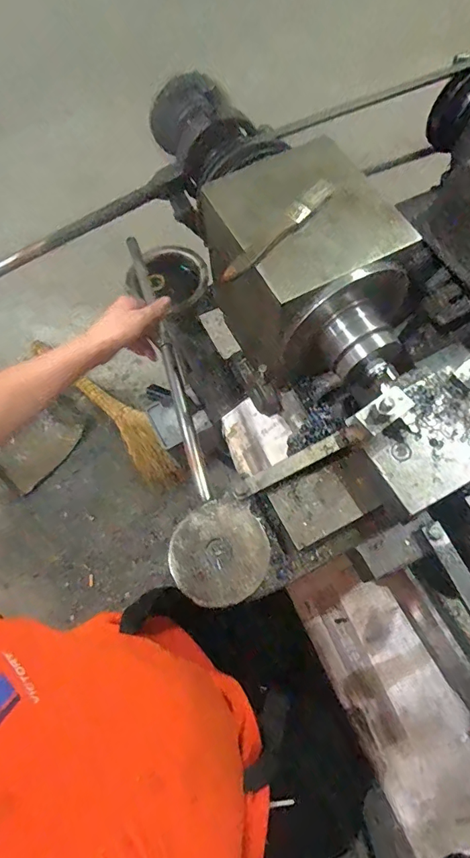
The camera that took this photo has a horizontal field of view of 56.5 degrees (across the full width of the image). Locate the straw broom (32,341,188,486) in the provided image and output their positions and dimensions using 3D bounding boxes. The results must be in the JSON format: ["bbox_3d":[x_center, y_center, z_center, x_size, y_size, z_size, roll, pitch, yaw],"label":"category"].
[{"bbox_3d":[-0.432,-0.089,1.442,0.131,0.088,0.747,-41,71,-13],"label":"straw broom"}]

